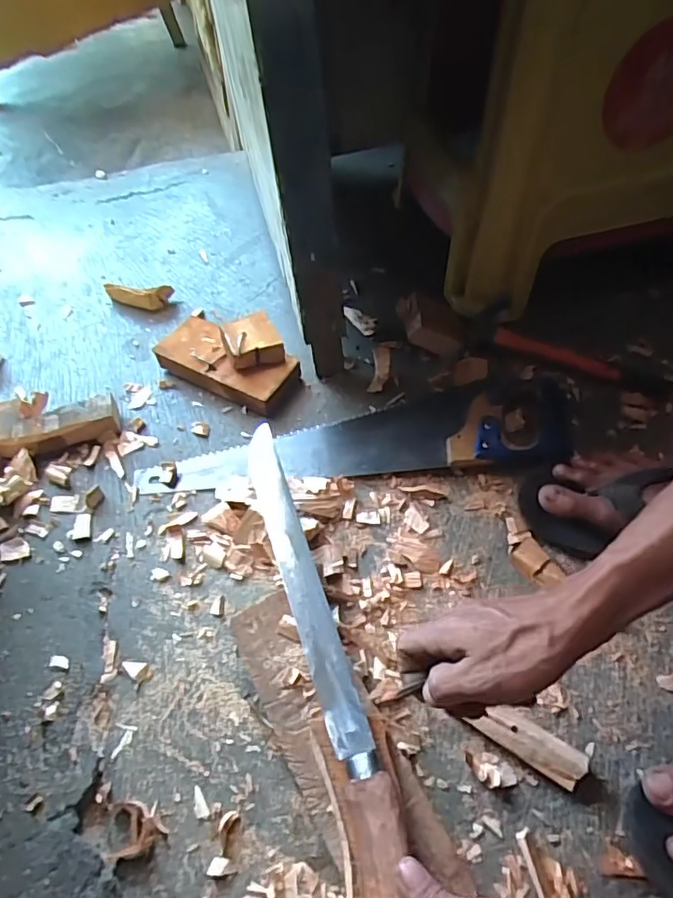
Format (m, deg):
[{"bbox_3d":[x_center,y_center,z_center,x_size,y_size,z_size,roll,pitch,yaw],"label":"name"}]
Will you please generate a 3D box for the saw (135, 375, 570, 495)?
[{"bbox_3d":[0.026,-0.013,0.643,0.494,0.025,0.116,-7,55,-2],"label":"saw"}]

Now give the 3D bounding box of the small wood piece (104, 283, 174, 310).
[{"bbox_3d":[-0.288,-0.223,0.809,0.096,0.027,0.027,3,55,5],"label":"small wood piece"}]

